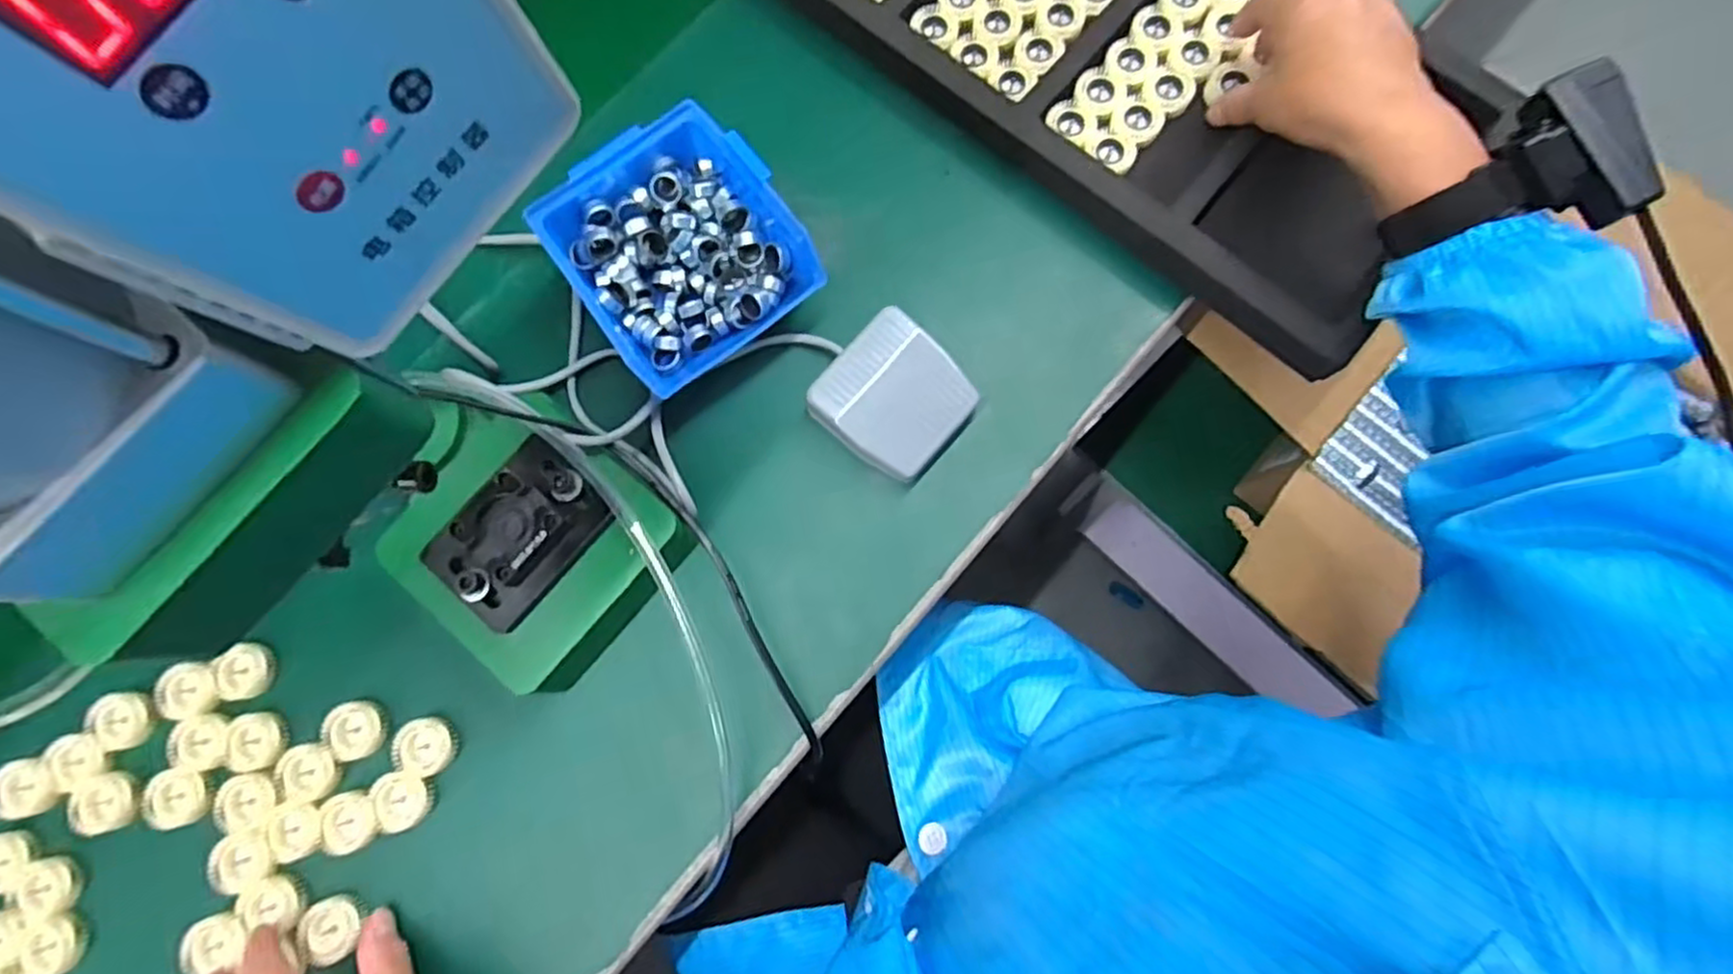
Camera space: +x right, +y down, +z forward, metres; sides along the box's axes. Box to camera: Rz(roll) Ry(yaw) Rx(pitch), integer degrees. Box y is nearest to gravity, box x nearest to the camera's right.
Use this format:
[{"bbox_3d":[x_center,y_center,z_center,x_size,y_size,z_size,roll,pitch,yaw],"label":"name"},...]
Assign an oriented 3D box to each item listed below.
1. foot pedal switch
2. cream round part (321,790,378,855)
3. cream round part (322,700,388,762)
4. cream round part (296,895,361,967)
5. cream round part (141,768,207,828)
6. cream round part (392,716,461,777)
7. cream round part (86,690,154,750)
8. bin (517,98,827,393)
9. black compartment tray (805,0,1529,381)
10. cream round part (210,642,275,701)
[{"bbox_3d":[0.017,-0.053,0.442,0.080,0.030,0.079,39,82,9],"label":"foot pedal switch"},{"bbox_3d":[-0.290,0.187,0.409,0.033,0.007,0.030,0,79,2],"label":"cream round part"},{"bbox_3d":[-0.295,0.141,0.424,0.032,0.012,0.032,0,79,2],"label":"cream round part"},{"bbox_3d":[-0.292,0.241,0.396,0.031,0.009,0.031,0,78,0],"label":"cream round part"},{"bbox_3d":[-0.393,0.176,0.413,0.034,0.005,0.031,0,79,2],"label":"cream round part"},{"bbox_3d":[-0.253,0.147,0.418,0.033,0.007,0.030,0,79,2],"label":"cream round part"},{"bbox_3d":[-0.434,0.135,0.425,0.028,0.010,0.032,-36,80,-5],"label":"cream round part"},{"bbox_3d":[-0.113,-0.143,0.445,0.127,0.061,0.141,-36,80,-5],"label":"bin"},{"bbox_3d":[0.157,-0.301,0.485,0.470,0.047,0.227,40,83,9],"label":"black compartment tray"},{"bbox_3d":[-0.368,0.109,0.431,0.029,0.013,0.032,-5,79,1],"label":"cream round part"}]

